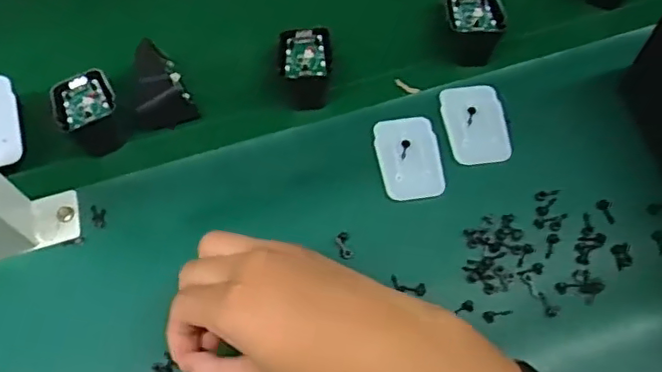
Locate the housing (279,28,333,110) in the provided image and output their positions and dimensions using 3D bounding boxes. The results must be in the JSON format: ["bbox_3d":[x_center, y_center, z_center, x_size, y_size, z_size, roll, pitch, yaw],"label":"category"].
[{"bbox_3d":[-0.020,-0.101,0.493,0.041,0.041,0.063,-3,61,-1],"label":"housing"}]

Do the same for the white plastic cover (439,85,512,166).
[{"bbox_3d":[0.112,-0.048,0.464,0.047,0.004,0.071,-8,63,-2],"label":"white plastic cover"}]

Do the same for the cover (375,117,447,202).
[{"bbox_3d":[0.059,-0.023,0.450,0.045,0.004,0.071,-7,63,-2],"label":"cover"}]

